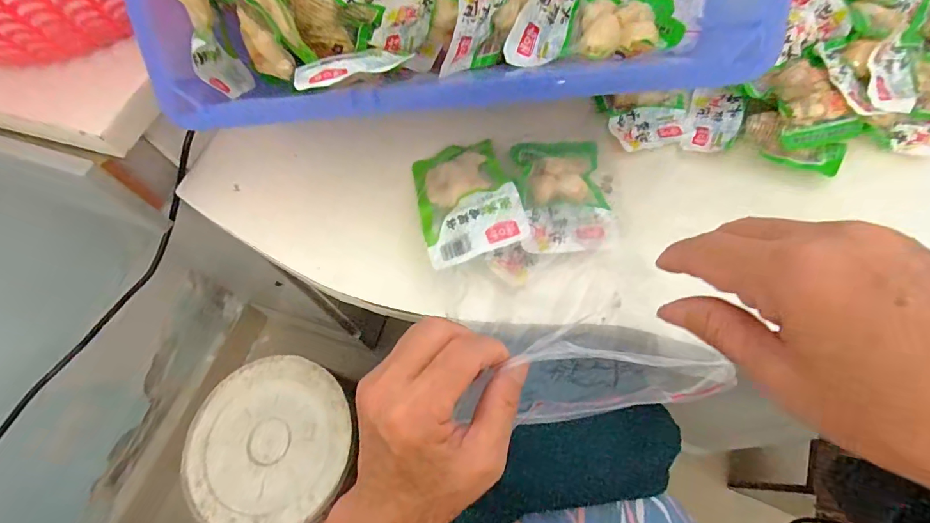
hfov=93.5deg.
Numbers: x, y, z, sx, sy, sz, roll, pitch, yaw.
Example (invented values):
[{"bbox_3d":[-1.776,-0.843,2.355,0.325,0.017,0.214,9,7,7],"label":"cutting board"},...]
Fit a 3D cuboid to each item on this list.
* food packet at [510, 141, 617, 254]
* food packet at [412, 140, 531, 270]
[{"bbox_3d":[0.085,-0.060,0.380,0.075,0.016,0.111,-3,67,1],"label":"food packet"},{"bbox_3d":[-0.003,-0.059,0.375,0.079,0.019,0.125,-22,51,5],"label":"food packet"}]

